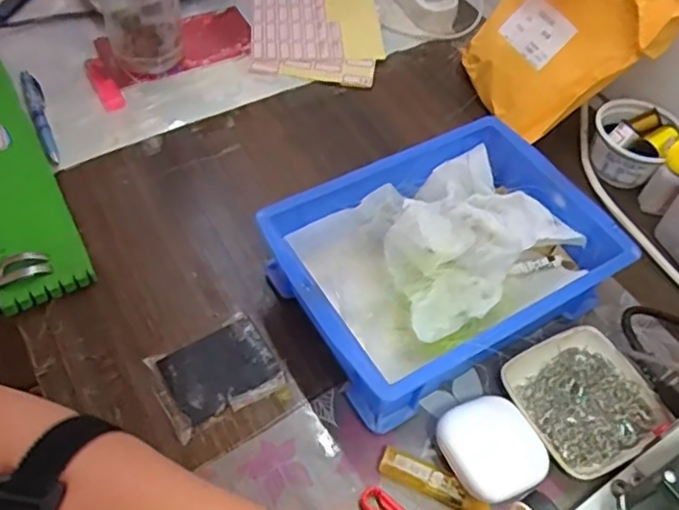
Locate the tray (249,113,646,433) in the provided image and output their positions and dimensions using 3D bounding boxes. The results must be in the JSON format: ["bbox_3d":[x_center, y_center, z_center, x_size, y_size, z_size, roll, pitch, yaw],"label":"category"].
[{"bbox_3d":[0.082,0.002,0.499,0.245,0.073,0.179,-25,59,-21],"label":"tray"}]

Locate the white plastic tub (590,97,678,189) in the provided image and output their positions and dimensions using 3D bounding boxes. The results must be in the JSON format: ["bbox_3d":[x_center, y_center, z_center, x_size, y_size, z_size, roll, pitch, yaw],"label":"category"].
[{"bbox_3d":[0.282,-0.106,0.610,0.074,0.055,0.071,2,54,-3],"label":"white plastic tub"}]

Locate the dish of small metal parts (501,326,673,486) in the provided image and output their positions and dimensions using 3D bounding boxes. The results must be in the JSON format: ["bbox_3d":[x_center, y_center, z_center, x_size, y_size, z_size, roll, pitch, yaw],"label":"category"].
[{"bbox_3d":[0.178,0.107,0.460,0.095,0.019,0.097,-20,58,-18],"label":"dish of small metal parts"}]

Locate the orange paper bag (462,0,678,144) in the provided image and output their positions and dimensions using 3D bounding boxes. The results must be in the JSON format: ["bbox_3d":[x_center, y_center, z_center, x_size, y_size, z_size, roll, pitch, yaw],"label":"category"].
[{"bbox_3d":[0.214,-0.221,0.593,0.052,0.216,0.162,-6,55,-50],"label":"orange paper bag"}]

